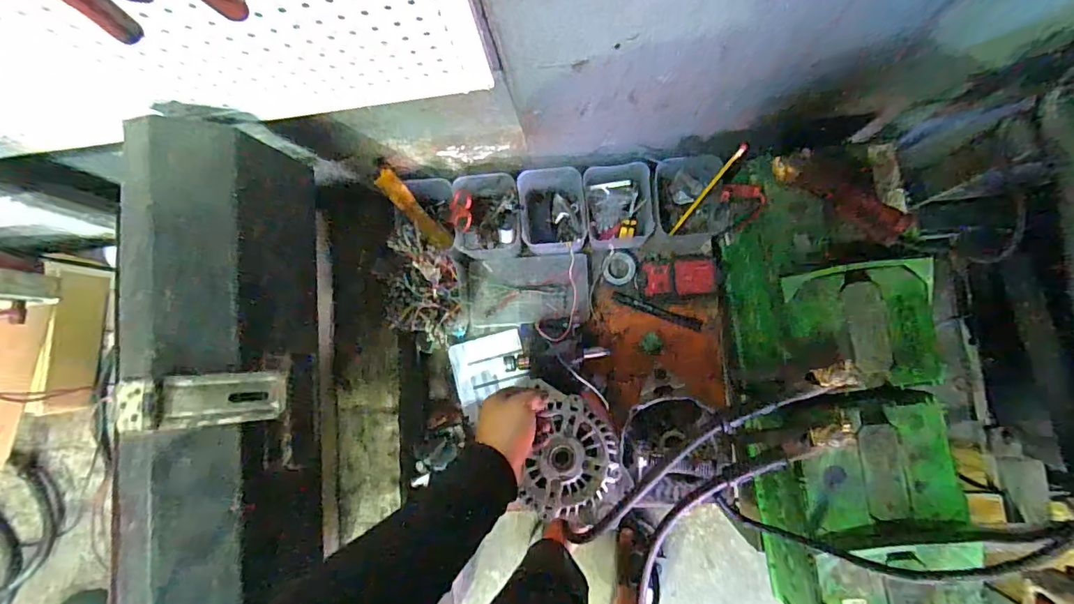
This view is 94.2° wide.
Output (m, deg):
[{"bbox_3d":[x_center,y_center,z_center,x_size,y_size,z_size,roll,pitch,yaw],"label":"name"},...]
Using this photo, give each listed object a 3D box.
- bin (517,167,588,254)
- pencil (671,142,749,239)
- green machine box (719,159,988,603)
[{"bbox_3d":[0.022,-0.123,0.703,0.091,0.078,0.105,-6,84,5],"label":"bin"},{"bbox_3d":[0.223,-0.144,0.654,0.010,0.012,0.148,41,131,8],"label":"pencil"},{"bbox_3d":[0.356,0.121,0.649,0.223,0.205,0.568,-5,84,5],"label":"green machine box"}]

